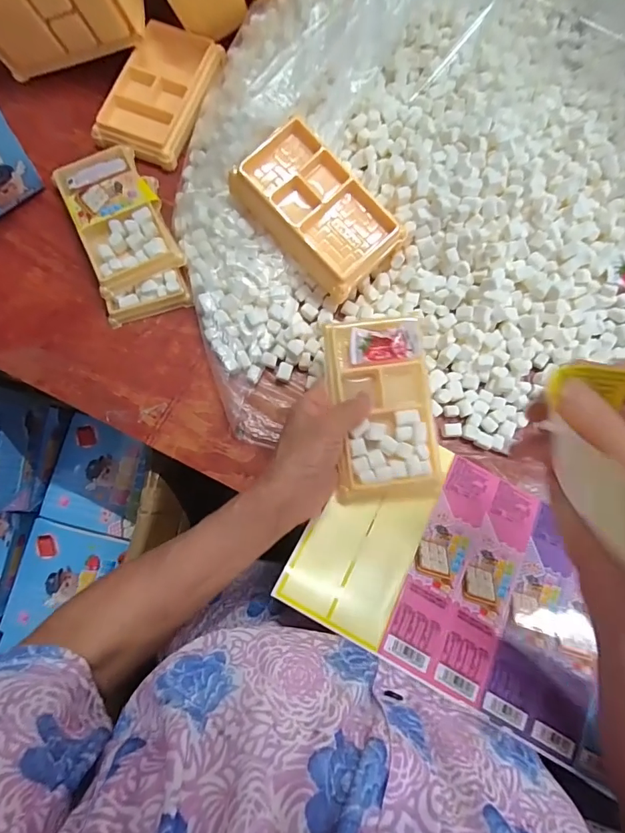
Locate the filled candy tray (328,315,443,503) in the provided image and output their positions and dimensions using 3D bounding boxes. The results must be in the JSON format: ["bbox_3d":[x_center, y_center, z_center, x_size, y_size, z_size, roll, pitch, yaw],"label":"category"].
[{"bbox_3d":[0.055,-0.005,0.356,0.077,0.028,0.141,-6,85,0],"label":"filled candy tray"}]

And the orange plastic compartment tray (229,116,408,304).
[{"bbox_3d":[0.004,-0.177,0.386,0.138,0.043,0.081,44,82,7],"label":"orange plastic compartment tray"}]

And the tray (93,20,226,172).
[{"bbox_3d":[-0.146,-0.316,0.440,0.080,0.020,0.136,23,80,3],"label":"tray"}]

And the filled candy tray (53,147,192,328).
[{"bbox_3d":[-0.170,-0.169,0.401,0.079,0.020,0.158,-23,85,-1],"label":"filled candy tray"}]

